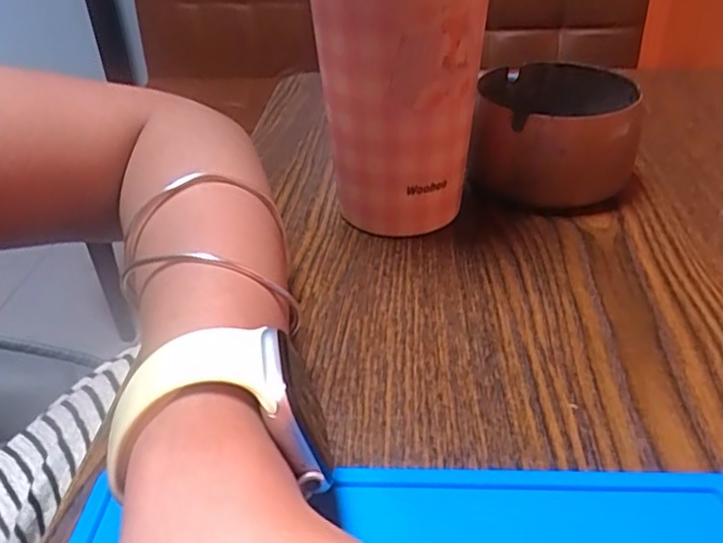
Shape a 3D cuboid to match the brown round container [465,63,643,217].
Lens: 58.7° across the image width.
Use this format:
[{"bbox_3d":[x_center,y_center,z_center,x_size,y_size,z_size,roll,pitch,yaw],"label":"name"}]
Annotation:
[{"bbox_3d":[0.103,-0.079,0.345,0.083,0.058,0.097,5,36,10],"label":"brown round container"}]

